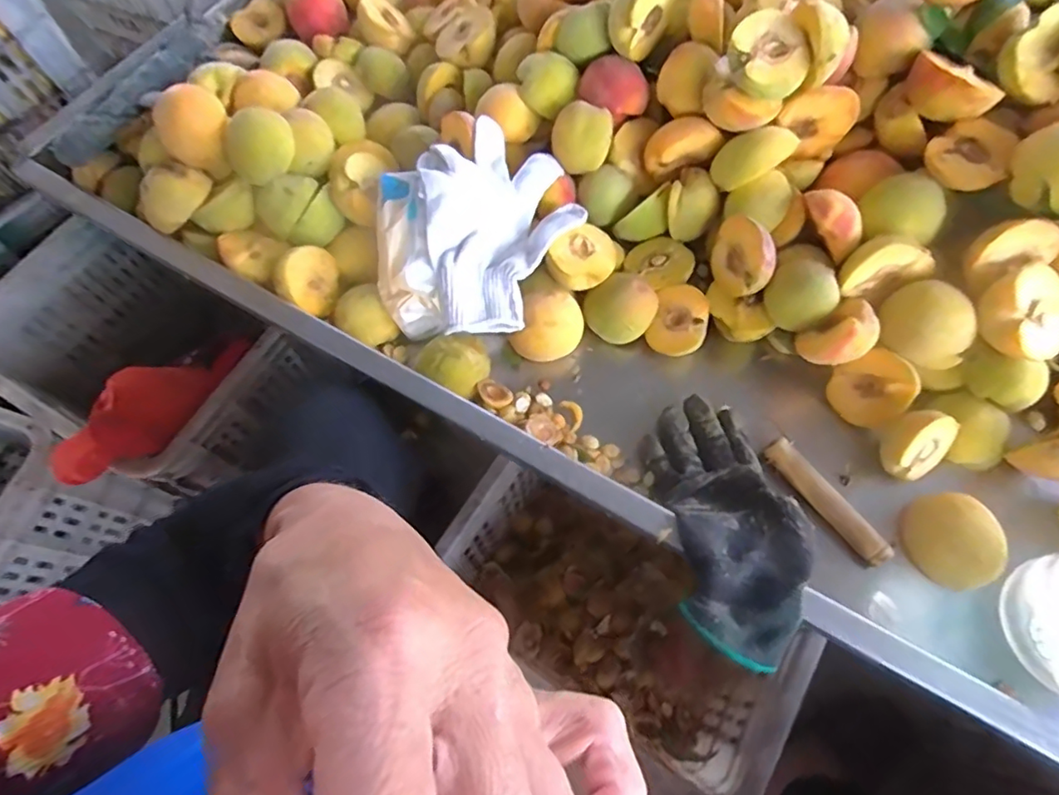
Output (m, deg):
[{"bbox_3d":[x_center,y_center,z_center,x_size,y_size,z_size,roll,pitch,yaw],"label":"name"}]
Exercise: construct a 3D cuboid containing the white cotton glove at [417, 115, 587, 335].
[{"bbox_3d":[-0.023,-0.151,0.481,0.136,0.051,0.181,-10,67,-2],"label":"white cotton glove"}]

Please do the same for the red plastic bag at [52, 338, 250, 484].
[{"bbox_3d":[-0.422,0.005,0.646,0.059,0.071,0.230,27,48,13],"label":"red plastic bag"}]

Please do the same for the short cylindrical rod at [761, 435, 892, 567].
[{"bbox_3d":[0.226,0.079,0.434,0.020,0.018,0.111,-33,70,-11],"label":"short cylindrical rod"}]

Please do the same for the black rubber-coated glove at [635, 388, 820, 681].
[{"bbox_3d":[0.143,0.085,0.412,0.091,0.038,0.191,-6,47,0],"label":"black rubber-coated glove"}]

